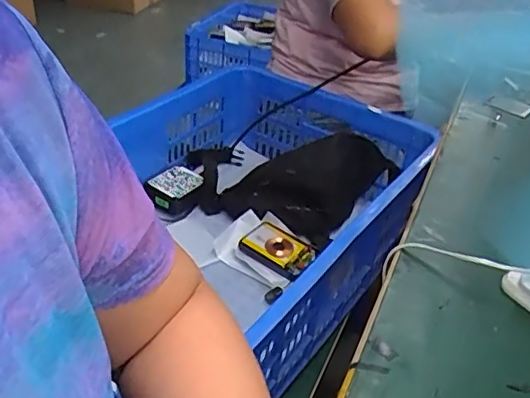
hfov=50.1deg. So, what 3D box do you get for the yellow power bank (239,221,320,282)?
[{"bbox_3d":[0.019,0.073,0.825,0.101,0.018,0.066,25,40,26],"label":"yellow power bank"}]

